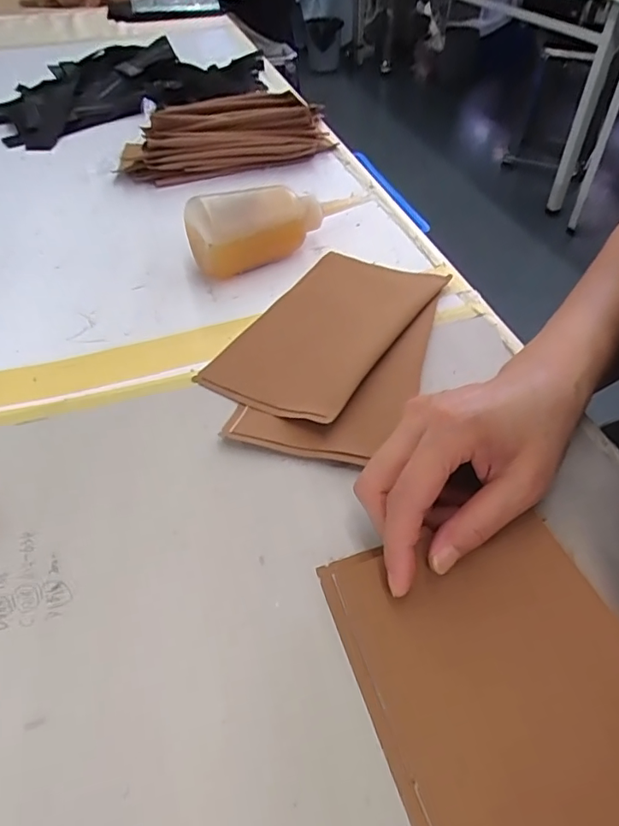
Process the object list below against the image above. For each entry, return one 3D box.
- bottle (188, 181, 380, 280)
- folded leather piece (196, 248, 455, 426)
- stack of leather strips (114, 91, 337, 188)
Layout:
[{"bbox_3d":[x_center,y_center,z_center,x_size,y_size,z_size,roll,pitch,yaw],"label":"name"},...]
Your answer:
[{"bbox_3d":[-0.022,-0.173,0.458,0.176,0.059,0.048,-28,51,-20],"label":"bottle"},{"bbox_3d":[0.013,-0.067,0.390,0.113,0.015,0.184,23,52,24],"label":"folded leather piece"},{"bbox_3d":[-0.098,-0.316,0.597,0.232,0.061,0.077,-14,47,-8],"label":"stack of leather strips"}]

